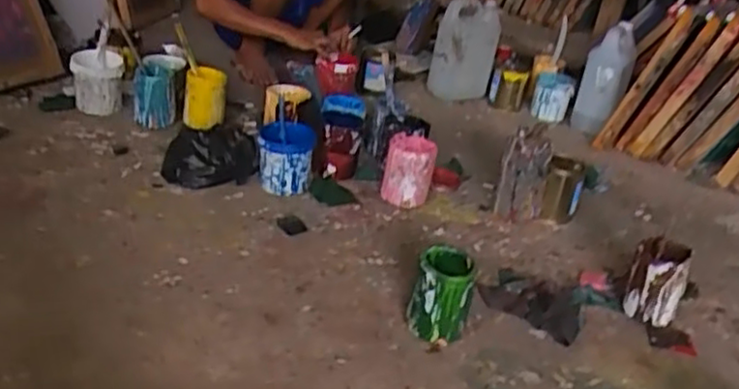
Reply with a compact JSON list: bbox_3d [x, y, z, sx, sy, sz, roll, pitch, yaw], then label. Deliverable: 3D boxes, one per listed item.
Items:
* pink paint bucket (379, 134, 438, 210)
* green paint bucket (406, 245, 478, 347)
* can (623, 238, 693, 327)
[{"bbox_3d":[0.088,-0.052,1.560,0.102,0.148,0.112,5,28,-3],"label":"pink paint bucket"},{"bbox_3d":[0.123,0.168,1.172,0.097,0.129,0.113,13,29,12],"label":"green paint bucket"},{"bbox_3d":[0.512,0.163,1.253,0.089,0.139,0.081,5,28,-3],"label":"can"}]

